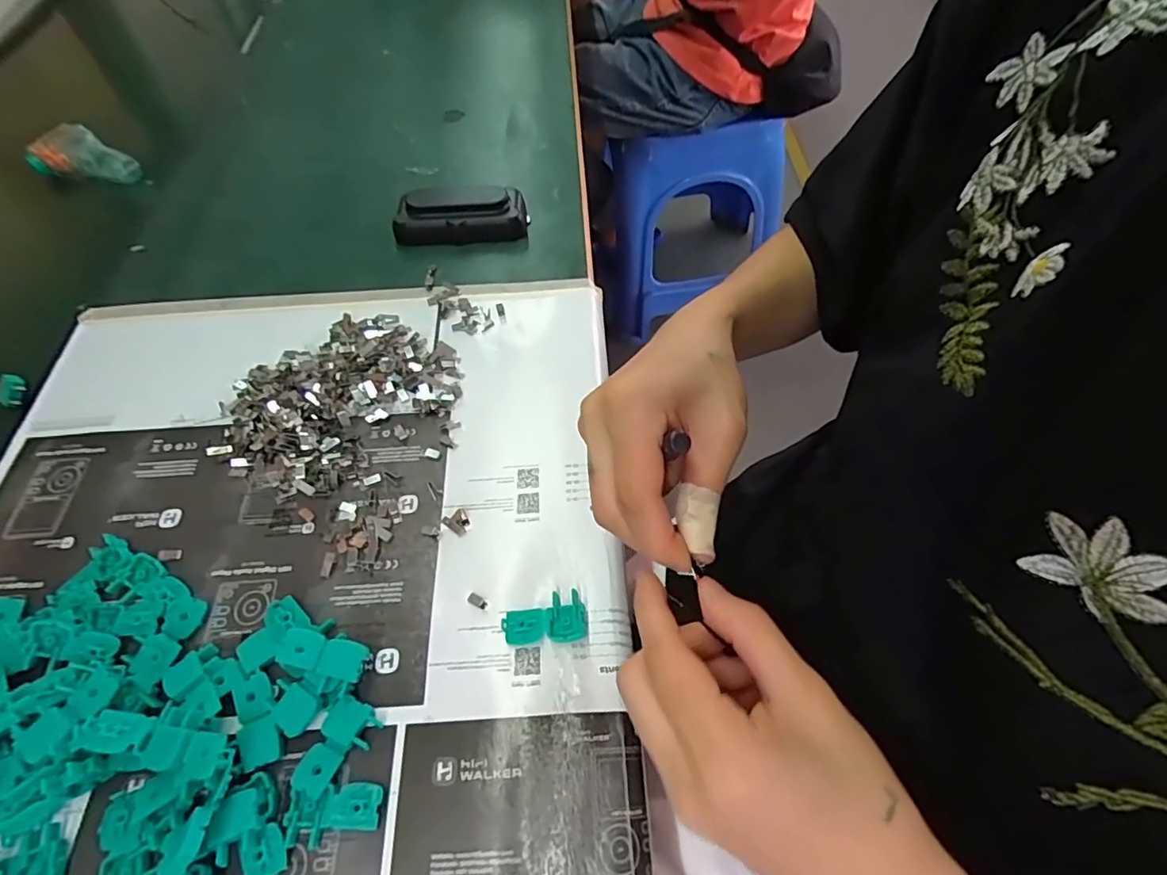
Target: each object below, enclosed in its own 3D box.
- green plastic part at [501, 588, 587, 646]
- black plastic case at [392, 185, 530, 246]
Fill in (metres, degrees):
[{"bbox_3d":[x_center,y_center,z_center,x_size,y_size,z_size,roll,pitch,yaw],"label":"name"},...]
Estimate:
[{"bbox_3d":[-0.021,0.096,0.301,0.043,0.010,0.025,-2,58,1],"label":"green plastic part"},{"bbox_3d":[-0.103,-0.186,0.472,0.109,0.033,0.041,-9,58,-4],"label":"black plastic case"}]

